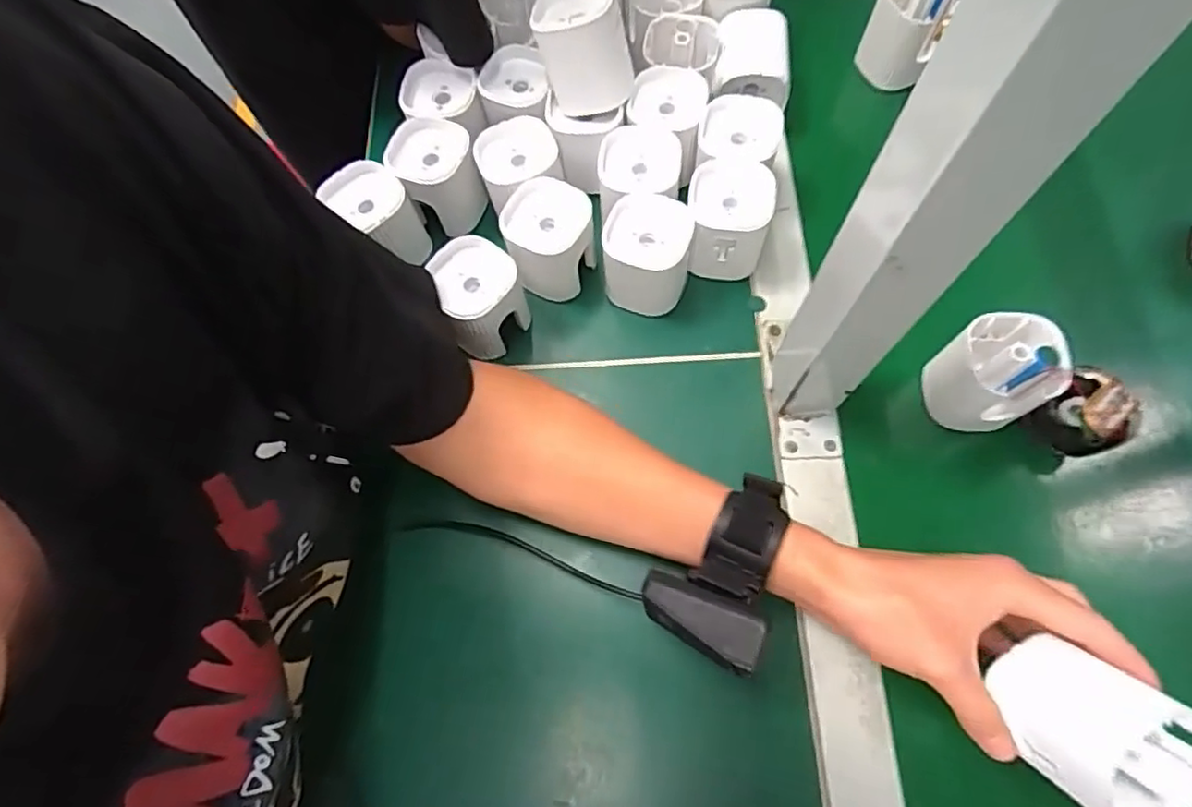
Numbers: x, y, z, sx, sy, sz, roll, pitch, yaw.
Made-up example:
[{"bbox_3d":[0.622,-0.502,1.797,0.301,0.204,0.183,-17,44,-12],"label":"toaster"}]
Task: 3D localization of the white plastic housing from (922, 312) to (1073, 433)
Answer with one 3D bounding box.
[{"bbox_3d":[0.246,-0.017,0.390,0.058,0.057,0.056,-1,69,2],"label":"white plastic housing"}]

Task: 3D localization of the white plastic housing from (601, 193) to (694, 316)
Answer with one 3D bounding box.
[{"bbox_3d":[0.034,-0.099,0.425,0.057,0.066,0.057,12,70,7],"label":"white plastic housing"}]

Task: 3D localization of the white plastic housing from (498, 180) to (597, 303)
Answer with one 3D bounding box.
[{"bbox_3d":[-0.032,-0.109,0.436,0.064,0.068,0.064,-1,69,2],"label":"white plastic housing"}]

